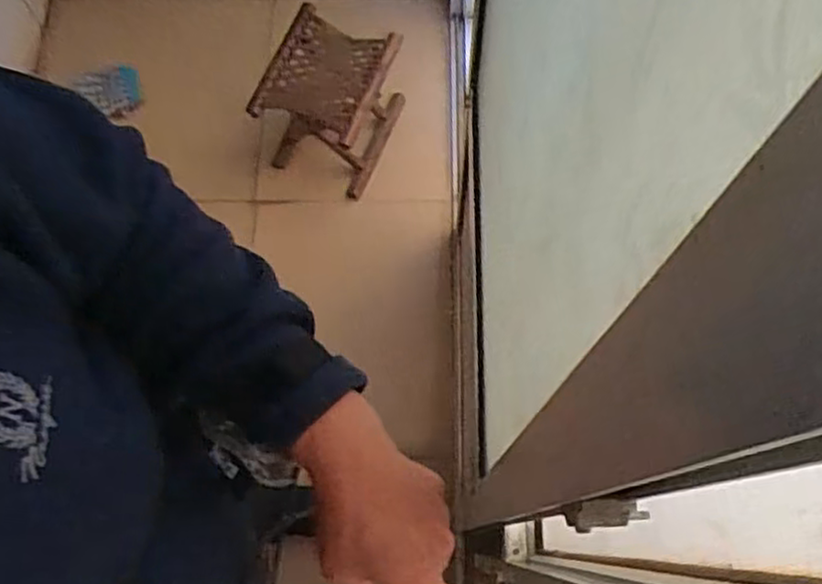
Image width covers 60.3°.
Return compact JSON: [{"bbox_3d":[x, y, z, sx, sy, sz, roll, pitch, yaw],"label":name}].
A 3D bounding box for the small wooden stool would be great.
[{"bbox_3d":[-0.177,-0.404,1.599,0.237,0.315,0.305,20,72,6],"label":"small wooden stool"}]

